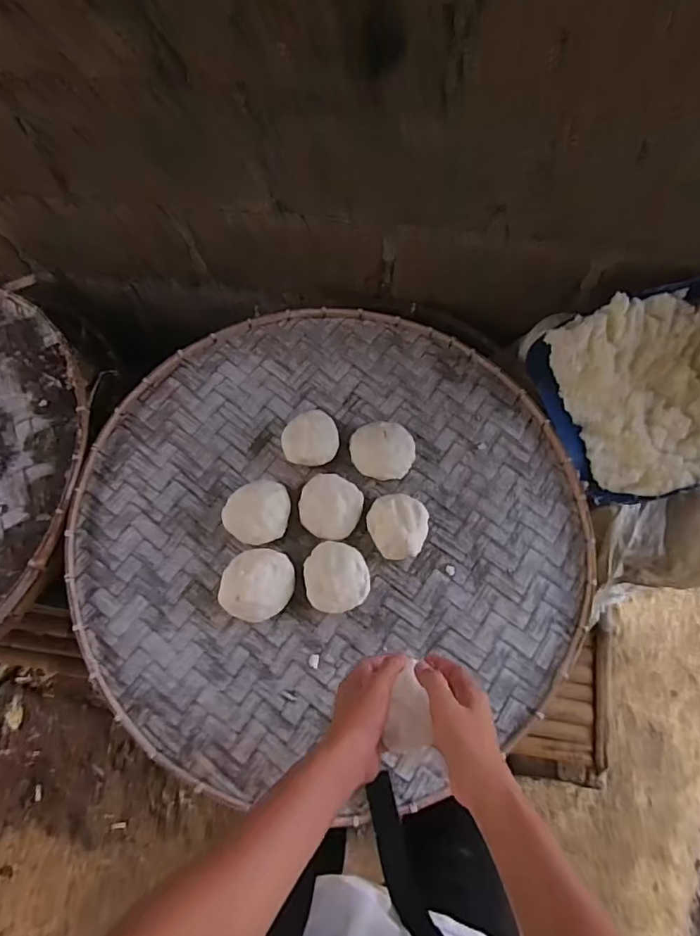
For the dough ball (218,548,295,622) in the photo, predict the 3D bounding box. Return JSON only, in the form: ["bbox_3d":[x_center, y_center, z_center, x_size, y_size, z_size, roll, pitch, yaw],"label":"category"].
[{"bbox_3d":[-0.125,0.156,0.714,0.091,0.050,0.095,0,71,-1],"label":"dough ball"}]

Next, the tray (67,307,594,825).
[{"bbox_3d":[-0.025,0.059,0.764,0.697,0.051,0.705,0,67,-1],"label":"tray"}]

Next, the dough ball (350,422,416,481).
[{"bbox_3d":[0.051,-0.030,0.798,0.095,0.046,0.088,0,71,-1],"label":"dough ball"}]

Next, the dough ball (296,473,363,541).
[{"bbox_3d":[-0.028,0.057,0.767,0.086,0.041,0.088,0,71,-1],"label":"dough ball"}]

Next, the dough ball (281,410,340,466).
[{"bbox_3d":[-0.059,-0.044,0.809,0.082,0.048,0.083,0,71,-1],"label":"dough ball"}]

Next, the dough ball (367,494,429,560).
[{"bbox_3d":[0.067,0.083,0.752,0.085,0.052,0.085,0,71,-1],"label":"dough ball"}]

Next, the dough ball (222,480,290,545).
[{"bbox_3d":[-0.132,0.064,0.759,0.086,0.046,0.091,0,71,-1],"label":"dough ball"}]

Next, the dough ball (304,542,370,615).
[{"bbox_3d":[-0.018,0.147,0.721,0.087,0.045,0.096,-12,72,-6],"label":"dough ball"}]

